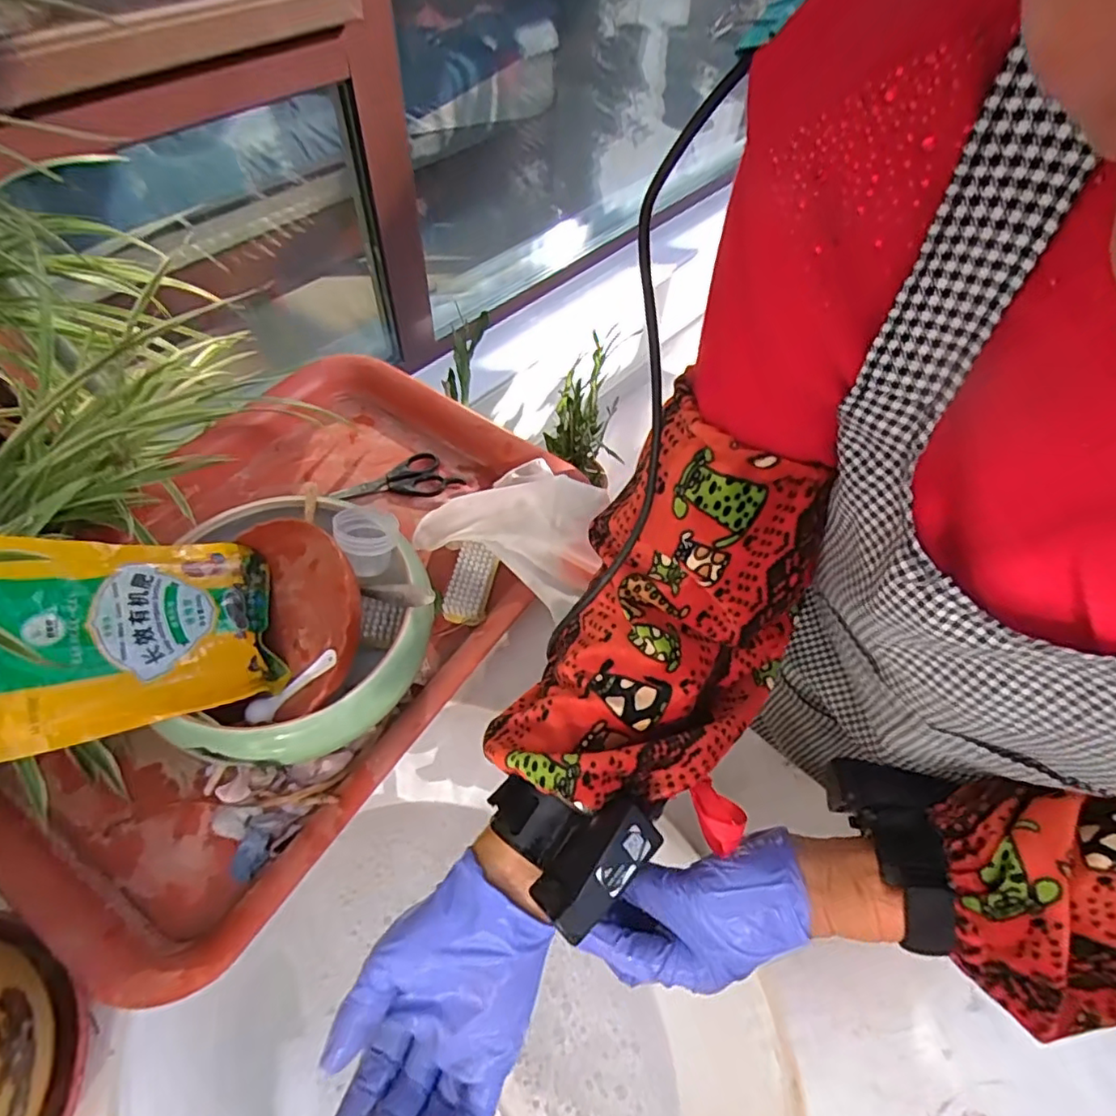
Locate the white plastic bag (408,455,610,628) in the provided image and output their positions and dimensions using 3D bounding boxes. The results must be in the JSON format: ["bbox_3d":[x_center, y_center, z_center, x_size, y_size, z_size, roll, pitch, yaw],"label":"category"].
[{"bbox_3d":[-0.026,-0.028,0.532,0.157,0.050,0.134,28,59,15],"label":"white plastic bag"}]

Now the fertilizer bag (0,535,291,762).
[{"bbox_3d":[-0.255,0.044,0.372,0.151,0.022,0.122,-2,67,-42],"label":"fertilizer bag"}]

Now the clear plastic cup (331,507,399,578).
[{"bbox_3d":[-0.135,-0.017,0.430,0.042,0.033,0.046,1,56,-2],"label":"clear plastic cup"}]

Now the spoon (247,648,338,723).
[{"bbox_3d":[-0.177,0.086,0.403,0.073,0.011,0.013,-37,63,5],"label":"spoon"}]

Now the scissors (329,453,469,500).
[{"bbox_3d":[-0.155,-0.071,0.578,0.116,0.010,0.051,-24,61,-18],"label":"scissors"}]

